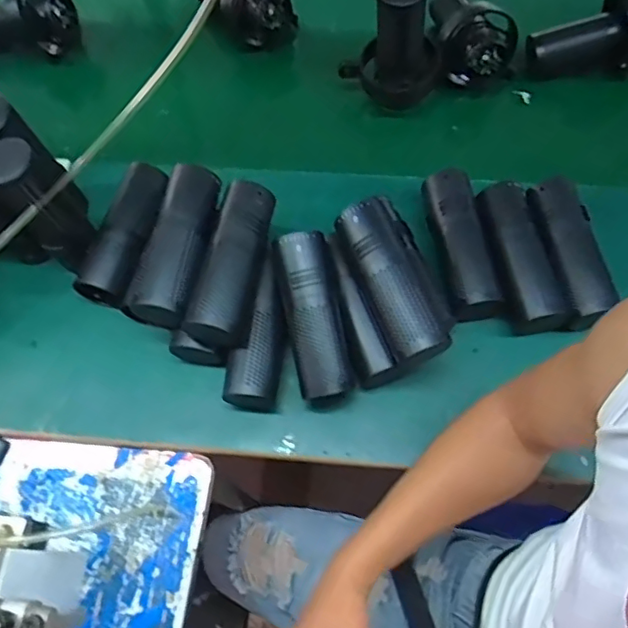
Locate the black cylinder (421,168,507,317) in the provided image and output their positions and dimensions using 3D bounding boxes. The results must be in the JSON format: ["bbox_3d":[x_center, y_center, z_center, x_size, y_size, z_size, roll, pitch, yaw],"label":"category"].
[{"bbox_3d":[0.157,-0.076,0.619,0.054,0.049,0.161,-8,66,-1],"label":"black cylinder"}]

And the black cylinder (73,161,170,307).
[{"bbox_3d":[-0.211,-0.089,0.642,0.061,0.058,0.161,12,67,8],"label":"black cylinder"}]

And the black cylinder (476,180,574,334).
[{"bbox_3d":[0.215,-0.061,0.615,0.059,0.047,0.163,-11,66,-2],"label":"black cylinder"}]

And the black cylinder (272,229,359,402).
[{"bbox_3d":[0.001,0.002,0.578,0.058,0.052,0.164,-12,87,-3],"label":"black cylinder"}]

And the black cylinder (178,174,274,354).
[{"bbox_3d":[-0.080,-0.052,0.566,0.055,0.053,0.158,11,67,7],"label":"black cylinder"}]

